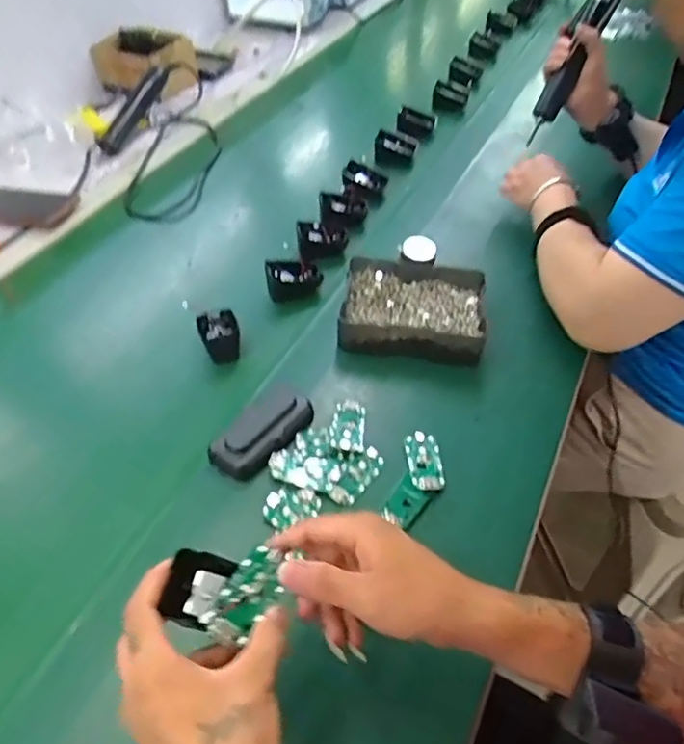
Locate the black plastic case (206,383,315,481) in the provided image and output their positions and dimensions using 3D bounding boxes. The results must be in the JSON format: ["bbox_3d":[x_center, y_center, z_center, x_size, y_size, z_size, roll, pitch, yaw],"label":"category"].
[{"bbox_3d":[-0.072,0.054,0.544,0.048,0.023,0.105,31,55,26],"label":"black plastic case"}]

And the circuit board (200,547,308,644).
[{"bbox_3d":[-0.057,0.139,0.365,0.032,0.005,0.066,35,54,4],"label":"circuit board"}]

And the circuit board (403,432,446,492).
[{"bbox_3d":[0.078,0.083,0.543,0.031,0.009,0.066,-1,39,-5],"label":"circuit board"}]

